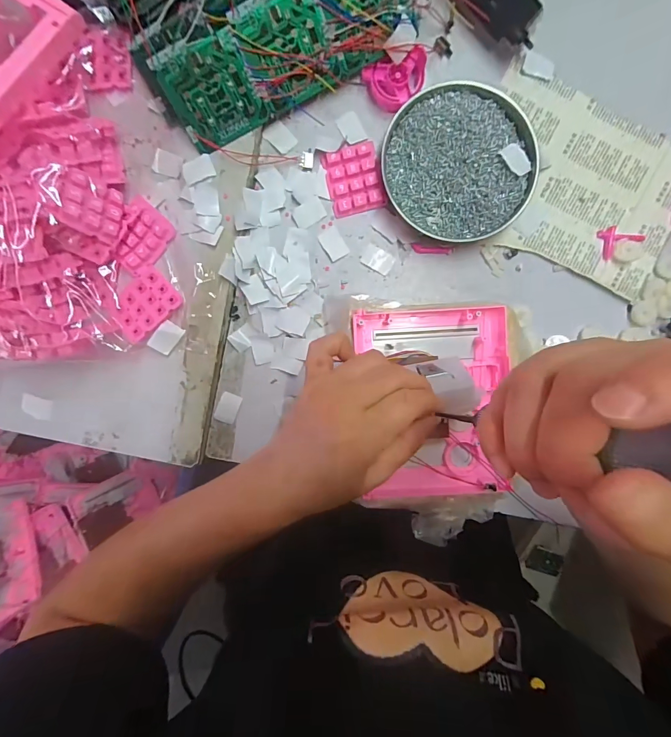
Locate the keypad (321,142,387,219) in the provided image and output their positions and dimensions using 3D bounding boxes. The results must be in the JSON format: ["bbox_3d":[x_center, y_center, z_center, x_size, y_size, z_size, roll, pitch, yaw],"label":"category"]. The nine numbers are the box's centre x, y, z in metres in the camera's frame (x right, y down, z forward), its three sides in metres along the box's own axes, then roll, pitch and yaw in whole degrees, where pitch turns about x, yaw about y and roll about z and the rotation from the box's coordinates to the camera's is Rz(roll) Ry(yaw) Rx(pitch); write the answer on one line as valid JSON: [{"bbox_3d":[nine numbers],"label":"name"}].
[{"bbox_3d":[0.017,-0.176,0.342,0.048,0.010,0.059,-14,93,2],"label":"keypad"}]

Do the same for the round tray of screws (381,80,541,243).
[{"bbox_3d":[0.111,-0.185,0.337,0.132,0.023,0.127,0,93,1],"label":"round tray of screws"}]

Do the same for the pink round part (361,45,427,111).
[{"bbox_3d":[0.056,-0.257,0.332,0.053,0.021,0.040,-17,92,2],"label":"pink round part"}]

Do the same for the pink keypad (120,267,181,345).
[{"bbox_3d":[-0.173,-0.058,0.332,0.059,0.005,0.047,-44,81,-4],"label":"pink keypad"}]

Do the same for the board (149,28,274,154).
[{"bbox_3d":[-0.102,-0.234,0.312,0.070,0.006,0.070,-27,128,2],"label":"board"}]

